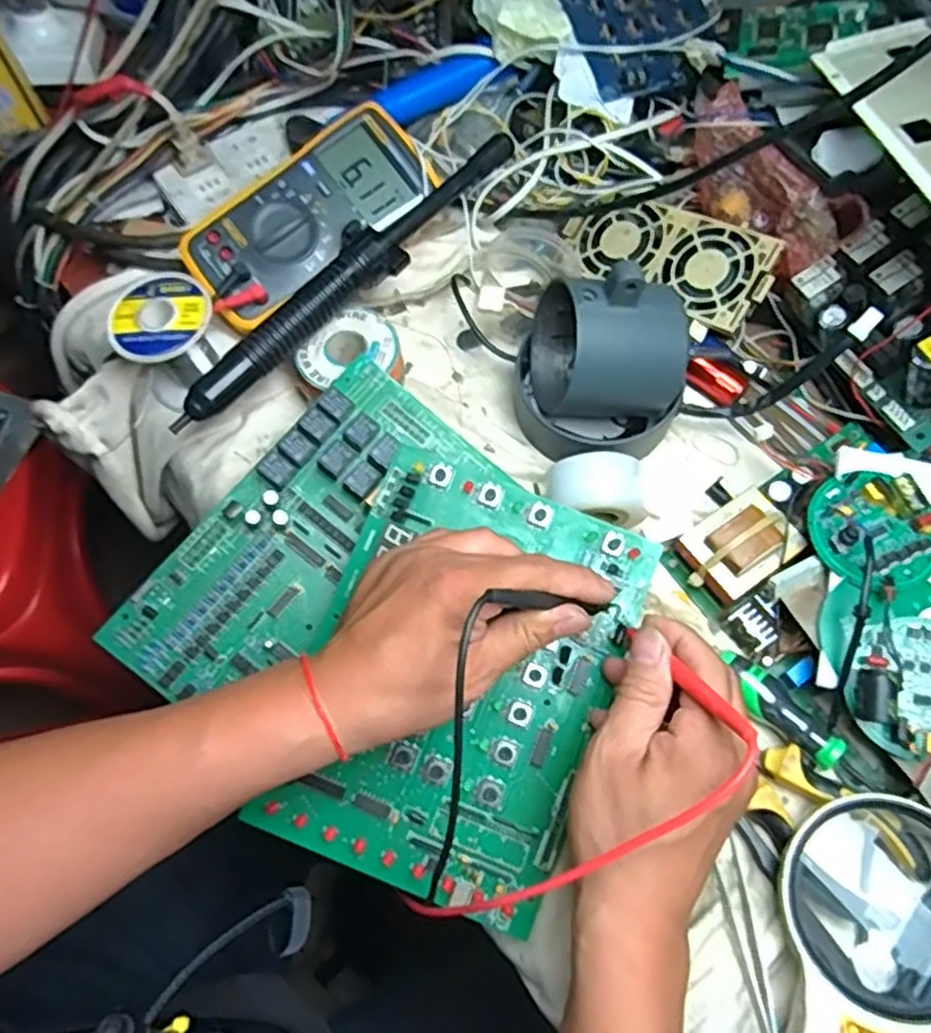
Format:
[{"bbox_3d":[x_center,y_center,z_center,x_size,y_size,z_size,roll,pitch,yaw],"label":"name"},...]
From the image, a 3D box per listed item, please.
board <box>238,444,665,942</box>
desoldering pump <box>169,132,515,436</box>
[{"bbox_3d":[-0.003,0.087,0.396,0.157,0.007,0.214,21,80,3],"label":"board"},{"bbox_3d":[-0.075,-0.162,0.500,0.041,0.032,0.299,39,73,14],"label":"desoldering pump"}]

